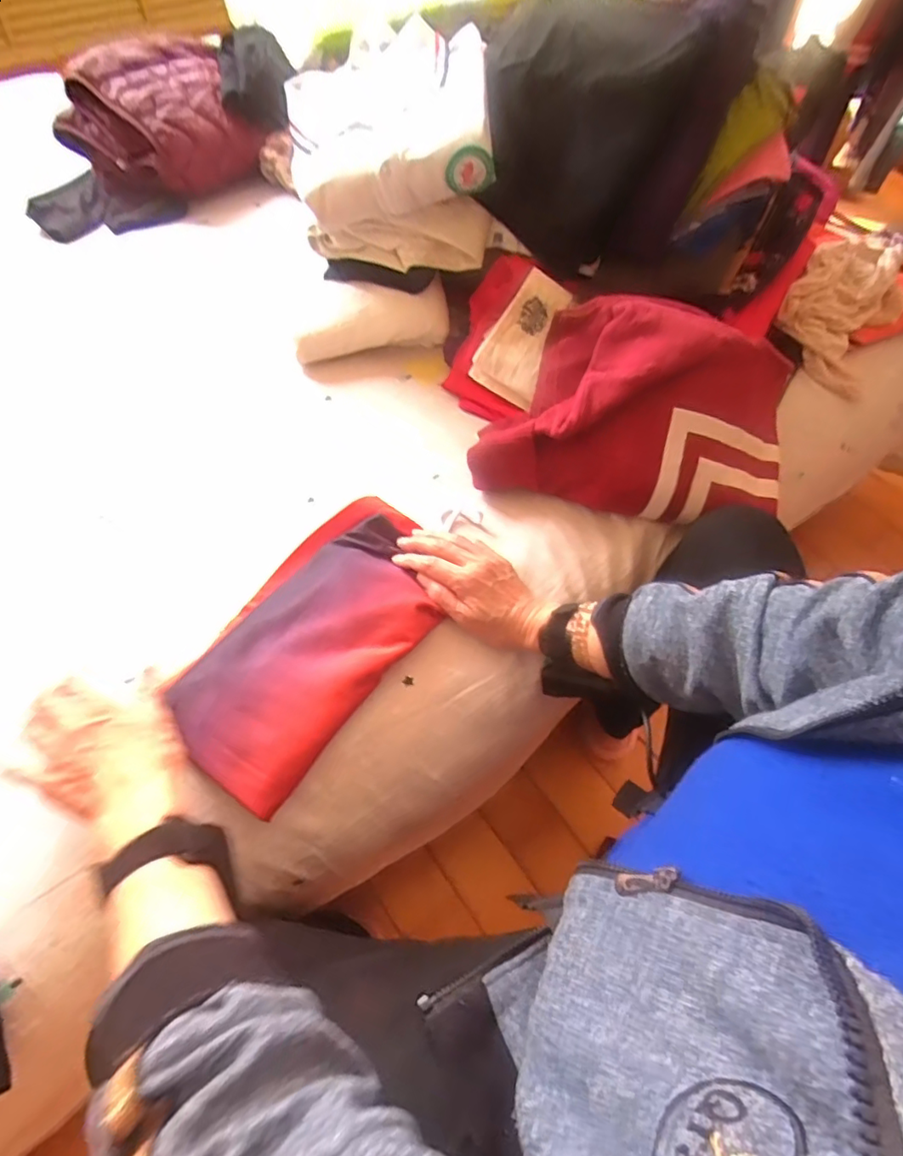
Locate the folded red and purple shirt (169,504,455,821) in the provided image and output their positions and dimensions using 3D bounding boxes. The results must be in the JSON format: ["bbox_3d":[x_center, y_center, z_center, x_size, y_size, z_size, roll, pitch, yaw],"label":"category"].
[{"bbox_3d":[-0.121,0.044,0.538,0.157,0.030,0.295,33,63,16],"label":"folded red and purple shirt"}]

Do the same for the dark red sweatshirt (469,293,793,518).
[{"bbox_3d":[0.205,-0.173,0.627,0.338,0.155,0.178,10,59,3],"label":"dark red sweatshirt"}]

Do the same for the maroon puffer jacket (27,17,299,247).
[{"bbox_3d":[-0.445,-0.709,0.898,0.460,0.137,0.238,-34,67,-21],"label":"maroon puffer jacket"}]

